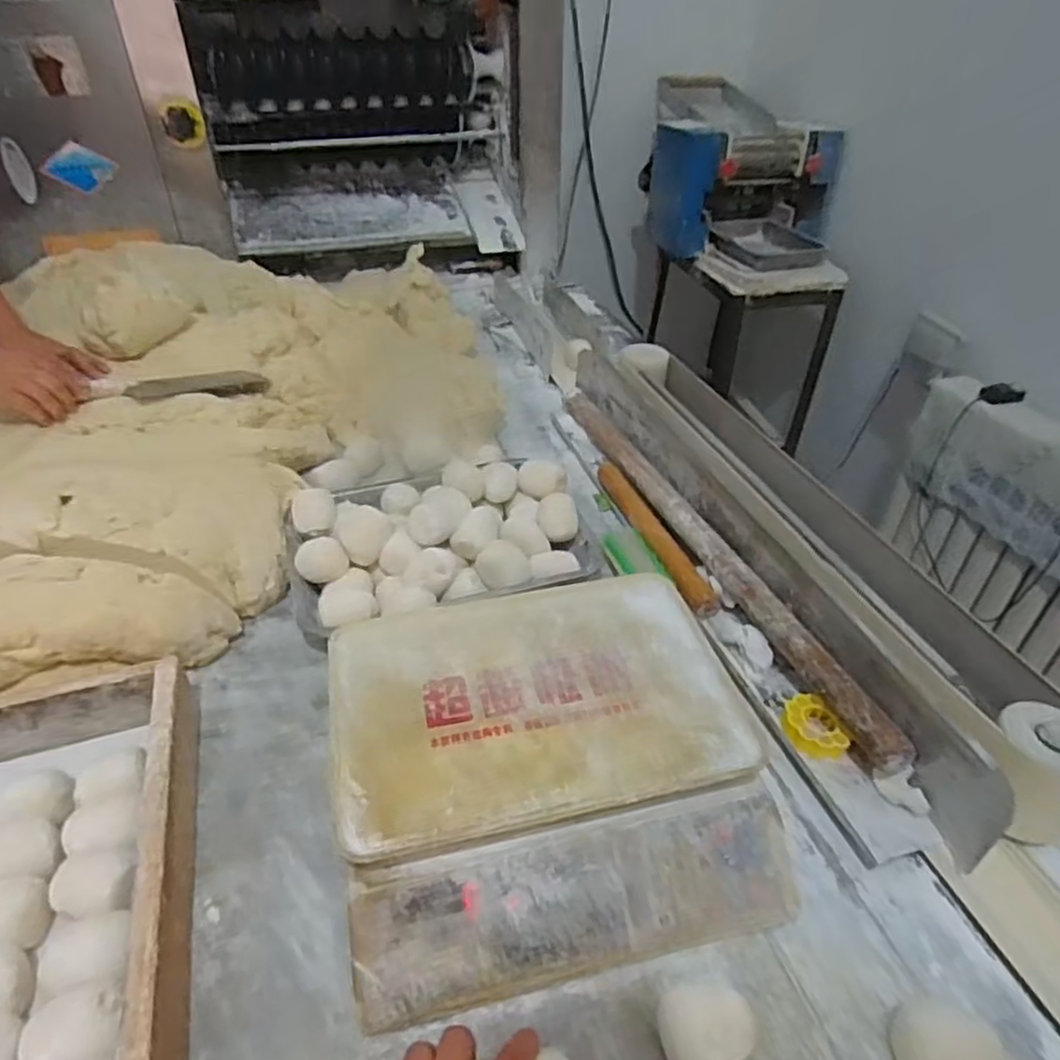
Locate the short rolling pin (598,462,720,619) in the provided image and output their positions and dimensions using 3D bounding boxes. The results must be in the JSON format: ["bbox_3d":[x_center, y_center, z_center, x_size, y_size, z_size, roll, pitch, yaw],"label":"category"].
[{"bbox_3d":[0.157,-0.002,0.901,0.036,0.027,0.315,-10,40,-14],"label":"short rolling pin"}]

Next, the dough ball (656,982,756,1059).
[{"bbox_3d":[0.118,0.331,0.465,0.060,0.053,0.047,-13,40,-17],"label":"dough ball"}]

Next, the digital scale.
[{"bbox_3d":[0.011,0.192,0.602,0.330,0.102,0.314,-8,39,-11],"label":"digital scale"}]

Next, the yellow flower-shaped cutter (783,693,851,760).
[{"bbox_3d":[0.272,0.186,0.668,0.056,0.034,0.049,13,40,15],"label":"yellow flower-shaped cutter"}]

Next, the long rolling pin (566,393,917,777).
[{"bbox_3d":[0.204,-0.011,0.884,0.048,0.052,0.746,-11,40,-15],"label":"long rolling pin"}]

